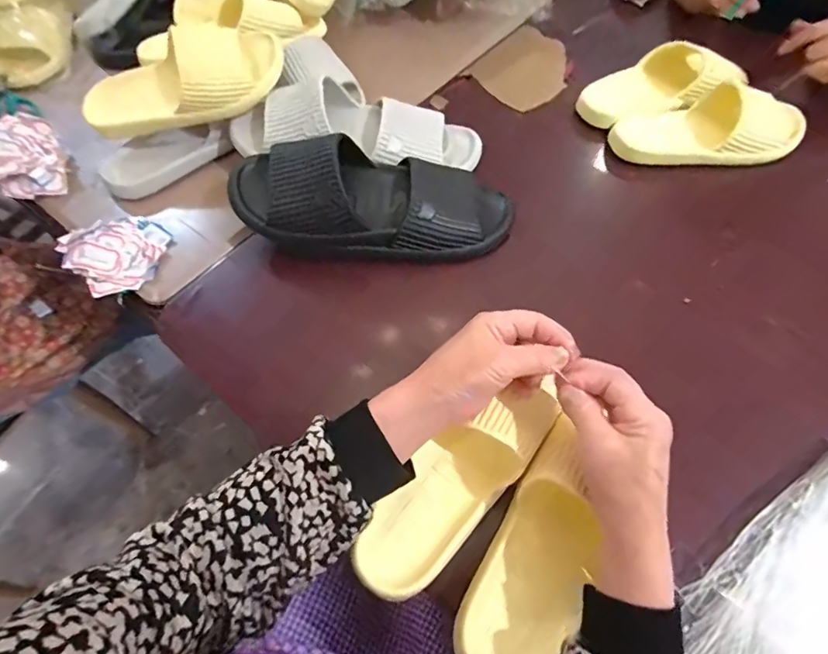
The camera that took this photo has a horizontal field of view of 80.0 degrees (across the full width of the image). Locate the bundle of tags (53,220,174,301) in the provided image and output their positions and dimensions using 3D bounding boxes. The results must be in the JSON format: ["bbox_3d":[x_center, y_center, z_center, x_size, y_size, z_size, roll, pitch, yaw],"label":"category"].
[{"bbox_3d":[-0.345,-0.090,0.575,0.106,0.032,0.089,-33,65,-16],"label":"bundle of tags"}]

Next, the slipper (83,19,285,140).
[{"bbox_3d":[-0.282,-0.303,0.610,0.245,0.081,0.113,-25,63,-12],"label":"slipper"}]

